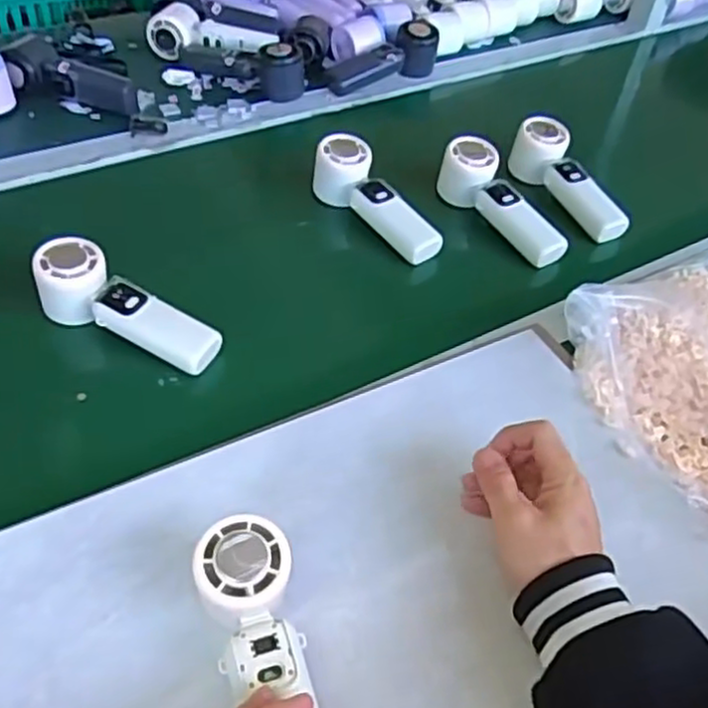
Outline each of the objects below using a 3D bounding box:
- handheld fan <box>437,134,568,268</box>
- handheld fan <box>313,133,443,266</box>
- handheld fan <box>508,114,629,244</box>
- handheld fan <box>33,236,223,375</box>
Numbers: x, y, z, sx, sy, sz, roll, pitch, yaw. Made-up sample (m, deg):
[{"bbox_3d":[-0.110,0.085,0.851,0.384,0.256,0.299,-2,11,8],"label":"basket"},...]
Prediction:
[{"bbox_3d":[0.154,-0.159,0.757,0.053,0.057,0.162,-21,54,-23],"label":"handheld fan"},{"bbox_3d":[0.022,-0.156,0.751,0.060,0.048,0.170,-31,69,-30],"label":"handheld fan"},{"bbox_3d":[0.235,-0.194,0.797,0.055,0.052,0.165,-16,52,-20],"label":"handheld fan"},{"bbox_3d":[-0.189,-0.043,0.608,0.161,0.054,0.054,20,49,11],"label":"handheld fan"}]

